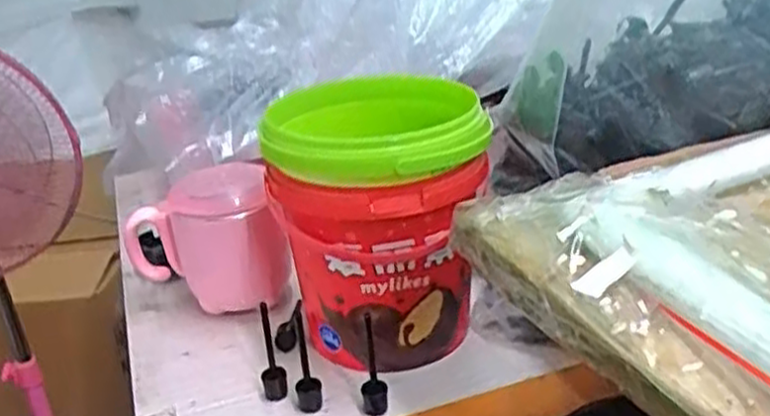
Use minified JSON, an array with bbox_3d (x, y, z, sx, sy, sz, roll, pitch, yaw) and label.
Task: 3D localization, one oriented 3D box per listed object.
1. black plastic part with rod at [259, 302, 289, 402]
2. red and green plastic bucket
[{"bbox_3d":[-0.068,0.081,0.451,0.014,0.063,0.018,-13,26,-17],"label":"black plastic part with rod"},{"bbox_3d":[-0.002,0.009,0.487,0.123,0.152,0.126,-7,25,-4],"label":"red and green plastic bucket"}]

